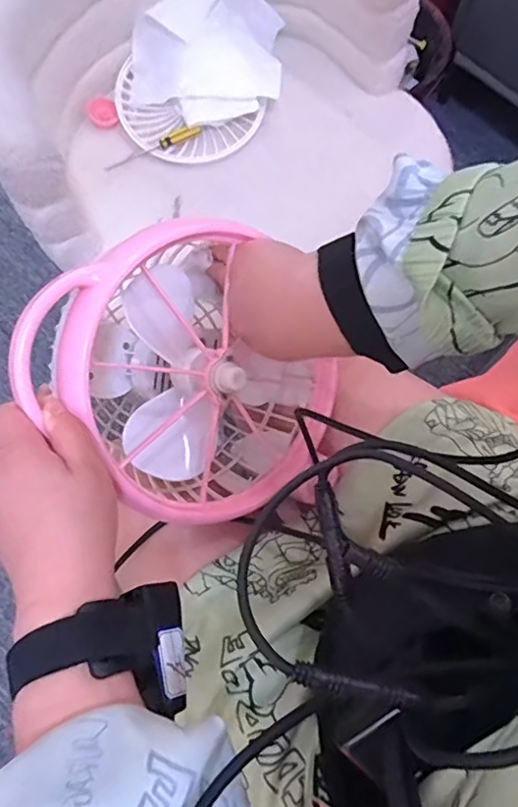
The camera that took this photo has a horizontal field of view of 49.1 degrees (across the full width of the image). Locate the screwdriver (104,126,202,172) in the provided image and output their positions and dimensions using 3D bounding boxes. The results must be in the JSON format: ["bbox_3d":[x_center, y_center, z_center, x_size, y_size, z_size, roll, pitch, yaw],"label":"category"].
[{"bbox_3d":[-0.128,-0.313,0.697,0.127,0.015,0.014,-26,76,-8],"label":"screwdriver"}]

